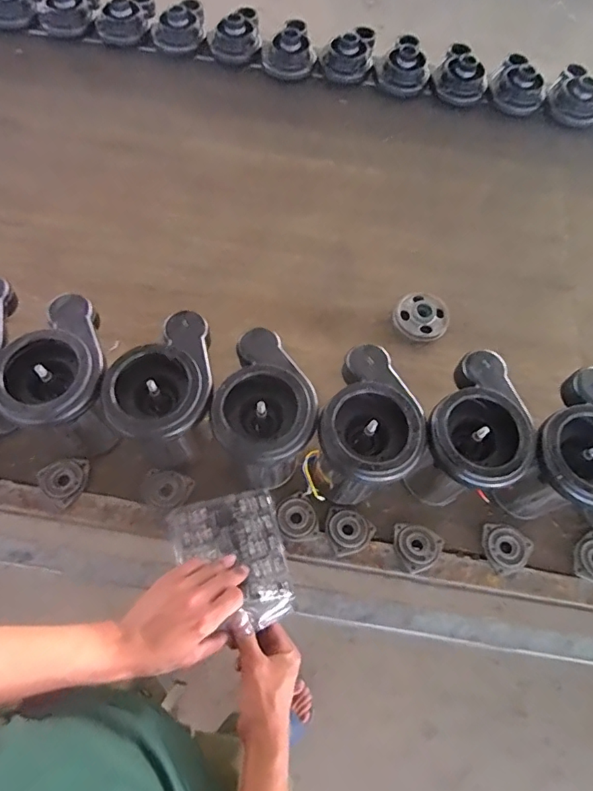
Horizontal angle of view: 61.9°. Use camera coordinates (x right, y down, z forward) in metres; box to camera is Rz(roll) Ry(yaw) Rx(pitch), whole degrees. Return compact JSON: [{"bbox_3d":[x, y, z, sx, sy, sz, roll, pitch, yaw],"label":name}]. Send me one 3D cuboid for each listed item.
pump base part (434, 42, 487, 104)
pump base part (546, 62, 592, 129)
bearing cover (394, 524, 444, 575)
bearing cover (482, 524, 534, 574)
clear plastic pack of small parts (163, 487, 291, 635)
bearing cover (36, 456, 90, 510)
[{"bbox_3d":[0.366,-0.710,1.101,0.119,0.075,0.113,18,64,5],"label":"pump base part"},{"bbox_3d":[0.618,-0.656,1.093,0.122,0.068,0.101,31,66,12],"label":"pump base part"},{"bbox_3d":[0.166,0.204,0.677,0.059,0.019,0.065,-22,67,-13],"label":"bearing cover"},{"bbox_3d":[0.287,0.207,0.682,0.059,0.016,0.064,-30,69,-16],"label":"bearing cover"},{"bbox_3d":[-0.082,0.206,0.629,0.135,0.021,0.176,-12,49,-13],"label":"clear plastic pack of small parts"},{"bbox_3d":[-0.323,0.112,0.690,0.067,0.013,0.066,35,67,13],"label":"bearing cover"}]

